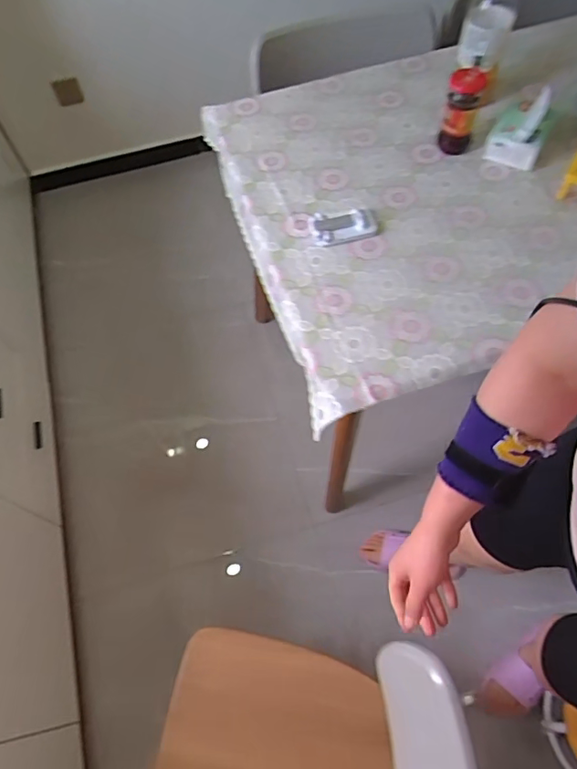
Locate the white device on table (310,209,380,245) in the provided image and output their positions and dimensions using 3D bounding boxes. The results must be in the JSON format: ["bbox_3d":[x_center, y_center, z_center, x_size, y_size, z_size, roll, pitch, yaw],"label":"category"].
[{"bbox_3d":[0.098,-0.279,0.922,0.116,0.021,0.060,-11,61,-3],"label":"white device on table"}]

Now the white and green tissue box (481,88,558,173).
[{"bbox_3d":[0.434,-0.474,0.961,0.094,0.088,0.110,28,66,16],"label":"white and green tissue box"}]

